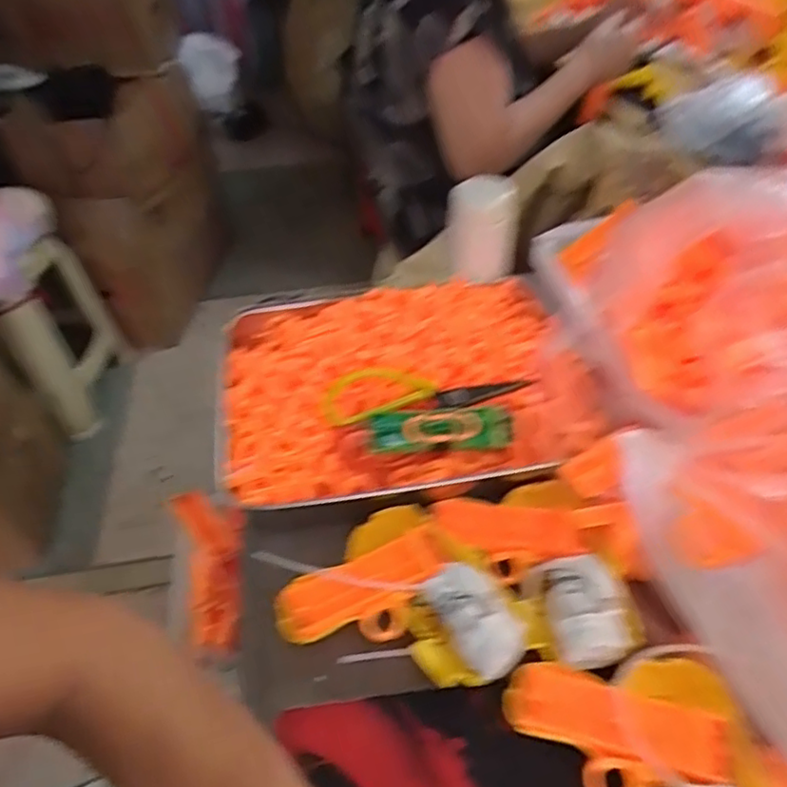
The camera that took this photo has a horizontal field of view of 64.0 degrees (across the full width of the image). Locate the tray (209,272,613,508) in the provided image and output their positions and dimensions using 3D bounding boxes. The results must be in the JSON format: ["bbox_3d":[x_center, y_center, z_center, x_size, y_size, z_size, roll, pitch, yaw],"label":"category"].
[{"bbox_3d":[0.002,-0.010,0.544,0.297,0.053,0.232,-6,44,-3],"label":"tray"}]

